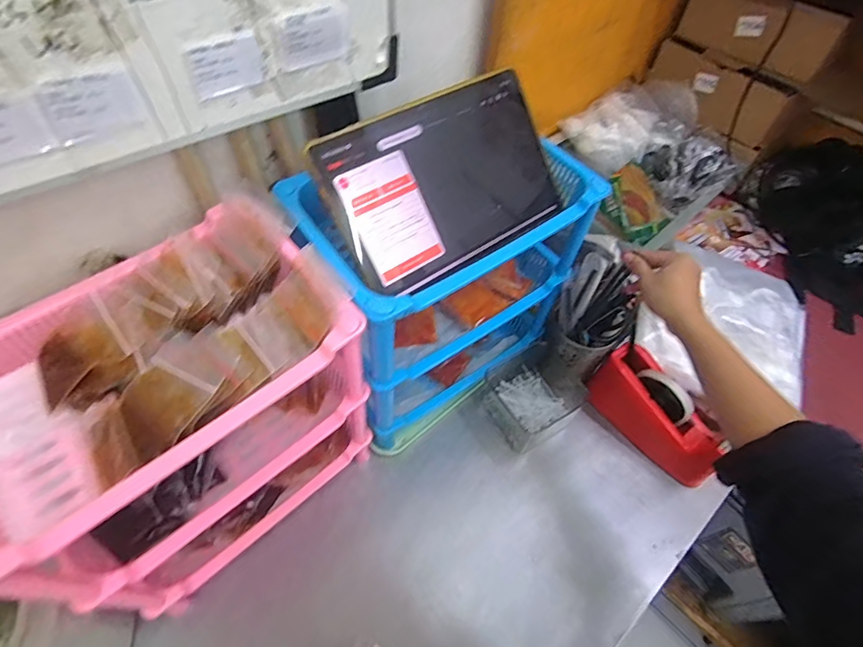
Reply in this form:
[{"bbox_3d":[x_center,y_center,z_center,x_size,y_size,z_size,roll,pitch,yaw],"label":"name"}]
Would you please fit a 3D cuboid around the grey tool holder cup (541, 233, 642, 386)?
[{"bbox_3d":[0.221,-0.005,0.665,0.101,0.185,0.106,2,55,-3],"label":"grey tool holder cup"}]

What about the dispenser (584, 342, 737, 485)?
[{"bbox_3d":[0.323,0.126,0.672,0.068,0.112,0.189,-37,65,-26],"label":"dispenser"}]

